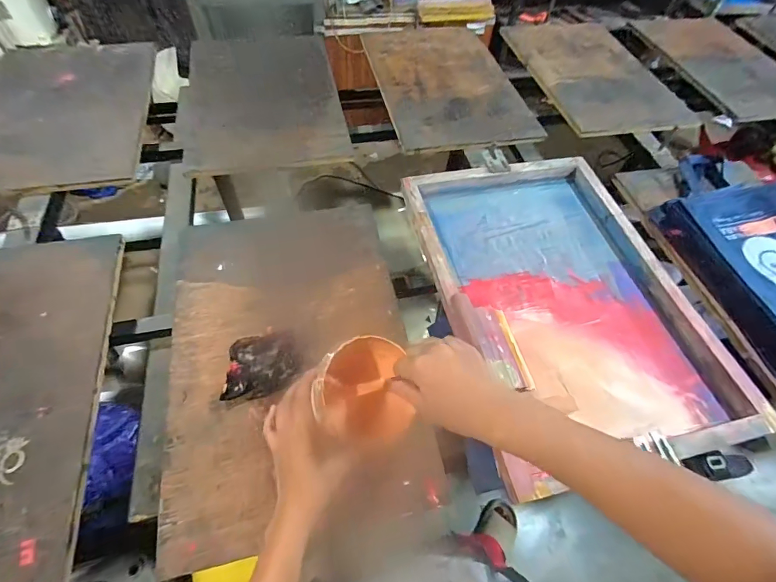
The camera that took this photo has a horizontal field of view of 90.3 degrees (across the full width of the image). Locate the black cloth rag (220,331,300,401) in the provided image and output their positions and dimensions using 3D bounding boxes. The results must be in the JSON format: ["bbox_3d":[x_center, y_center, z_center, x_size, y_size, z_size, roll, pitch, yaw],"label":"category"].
[{"bbox_3d":[-0.208,0.117,0.618,0.125,0.052,0.095,-13,59,-12],"label":"black cloth rag"}]

